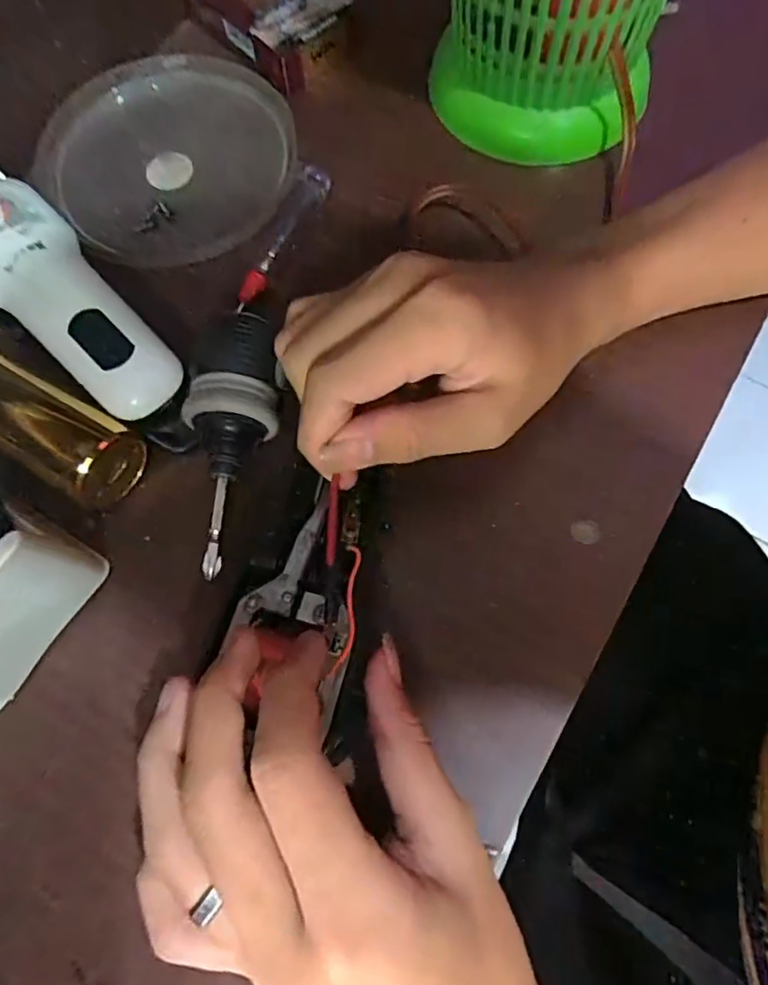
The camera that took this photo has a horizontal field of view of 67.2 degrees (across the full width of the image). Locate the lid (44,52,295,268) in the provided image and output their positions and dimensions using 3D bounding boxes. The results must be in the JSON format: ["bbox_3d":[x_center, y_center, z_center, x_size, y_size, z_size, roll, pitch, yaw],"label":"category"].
[{"bbox_3d":[-0.113,-0.182,0.310,0.129,0.012,0.125,0,72,1],"label":"lid"}]

